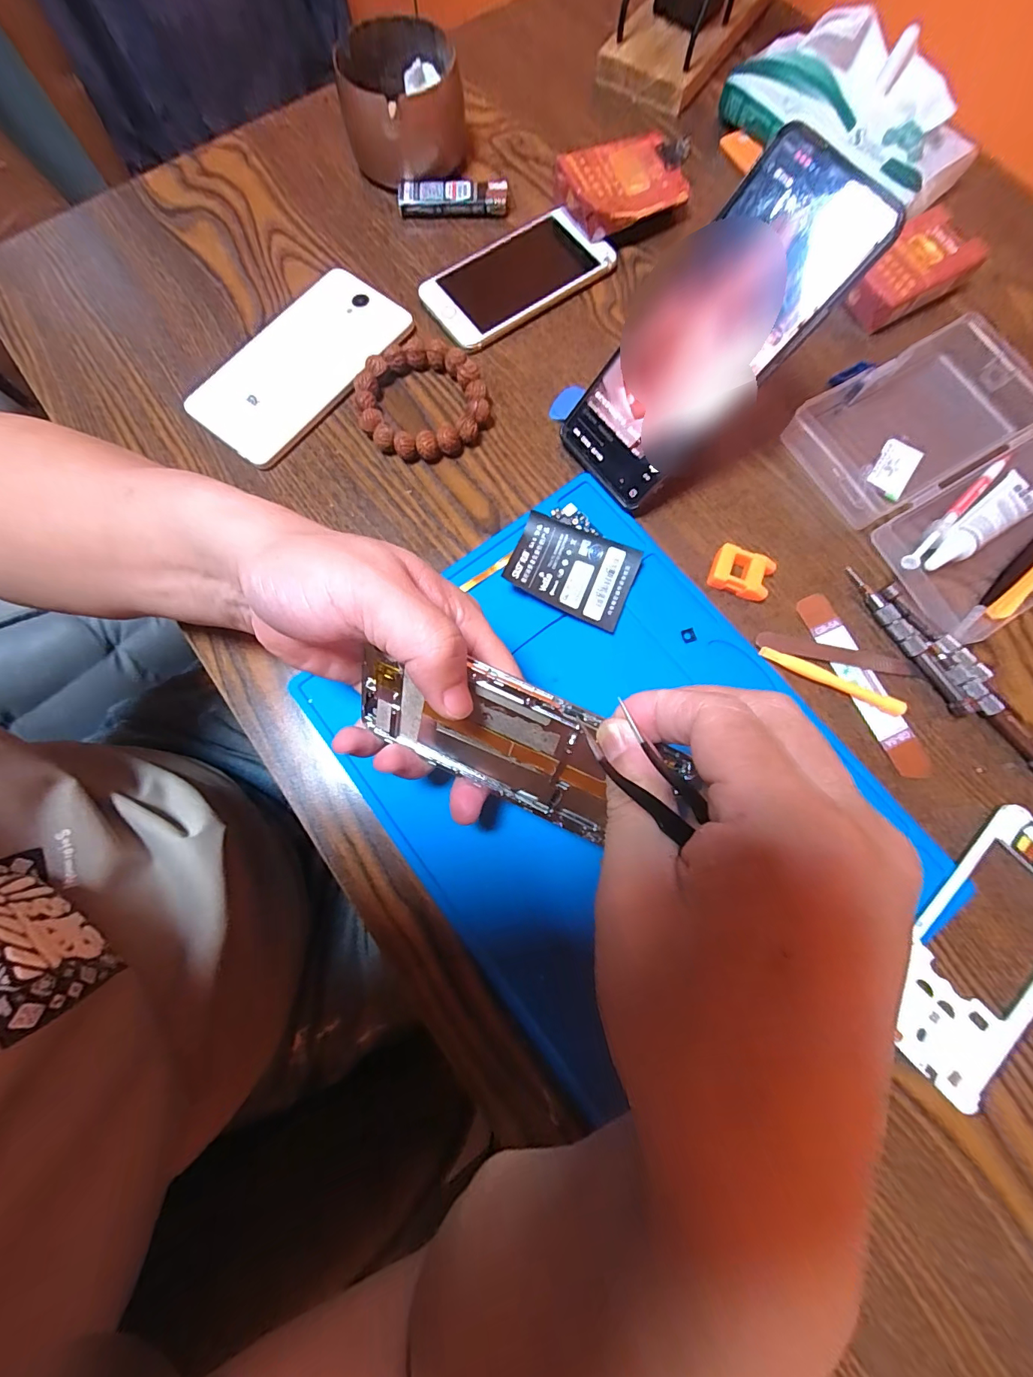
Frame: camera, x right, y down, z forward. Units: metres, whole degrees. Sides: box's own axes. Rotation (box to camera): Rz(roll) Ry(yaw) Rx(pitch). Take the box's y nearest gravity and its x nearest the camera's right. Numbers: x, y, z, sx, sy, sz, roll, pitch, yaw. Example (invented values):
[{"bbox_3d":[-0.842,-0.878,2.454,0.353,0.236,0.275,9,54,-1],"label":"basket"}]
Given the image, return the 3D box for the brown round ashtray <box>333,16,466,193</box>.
[{"bbox_3d":[-0.083,-0.424,0.329,0.082,0.050,0.083,0,78,0],"label":"brown round ashtray"}]

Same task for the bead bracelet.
[{"bbox_3d":[-0.062,-0.190,0.299,0.082,0.016,0.082,0,78,0],"label":"bead bracelet"}]

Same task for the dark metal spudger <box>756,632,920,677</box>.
[{"bbox_3d":[0.190,-0.020,0.269,0.092,0.004,0.013,12,78,2],"label":"dark metal spudger"}]

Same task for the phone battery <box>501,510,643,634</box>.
[{"bbox_3d":[0.033,-0.070,0.270,0.072,0.008,0.051,22,81,3],"label":"phone battery"}]

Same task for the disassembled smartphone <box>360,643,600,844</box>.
[{"bbox_3d":[-0.014,0.020,0.196,0.120,0.069,0.005,22,43,7],"label":"disassembled smartphone"}]

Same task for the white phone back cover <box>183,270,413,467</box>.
[{"bbox_3d":[-0.144,-0.219,0.307,0.078,0.013,0.150,43,81,8],"label":"white phone back cover"}]

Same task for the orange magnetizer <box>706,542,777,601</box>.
[{"bbox_3d":[0.135,-0.070,0.275,0.037,0.015,0.025,23,79,5],"label":"orange magnetizer"}]

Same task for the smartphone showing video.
[{"bbox_3d":[0.102,-0.185,0.249,0.161,0.018,0.071,-41,78,33],"label":"smartphone showing video"}]

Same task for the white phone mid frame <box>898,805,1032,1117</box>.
[{"bbox_3d":[0.245,0.135,0.235,0.068,0.006,0.142,44,81,8],"label":"white phone mid frame"}]

